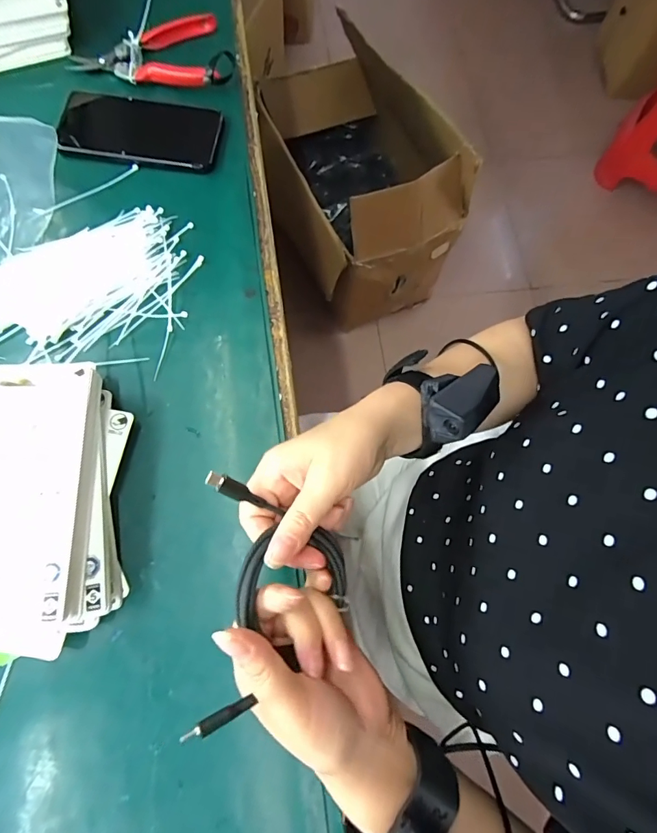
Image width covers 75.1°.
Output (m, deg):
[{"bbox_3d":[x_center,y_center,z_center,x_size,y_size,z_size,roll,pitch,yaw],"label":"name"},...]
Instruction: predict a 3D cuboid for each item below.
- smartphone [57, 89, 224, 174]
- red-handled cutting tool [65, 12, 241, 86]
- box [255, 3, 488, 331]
[{"bbox_3d":[-0.189,-0.289,0.433,0.154,0.014,0.081,8,74,1],"label":"smartphone"},{"bbox_3d":[-0.186,-0.398,0.461,0.171,0.020,0.093,5,74,0],"label":"red-handled cutting tool"},{"bbox_3d":[0.070,-0.613,1.104,0.350,0.393,0.612,-22,76,-9],"label":"box"}]

